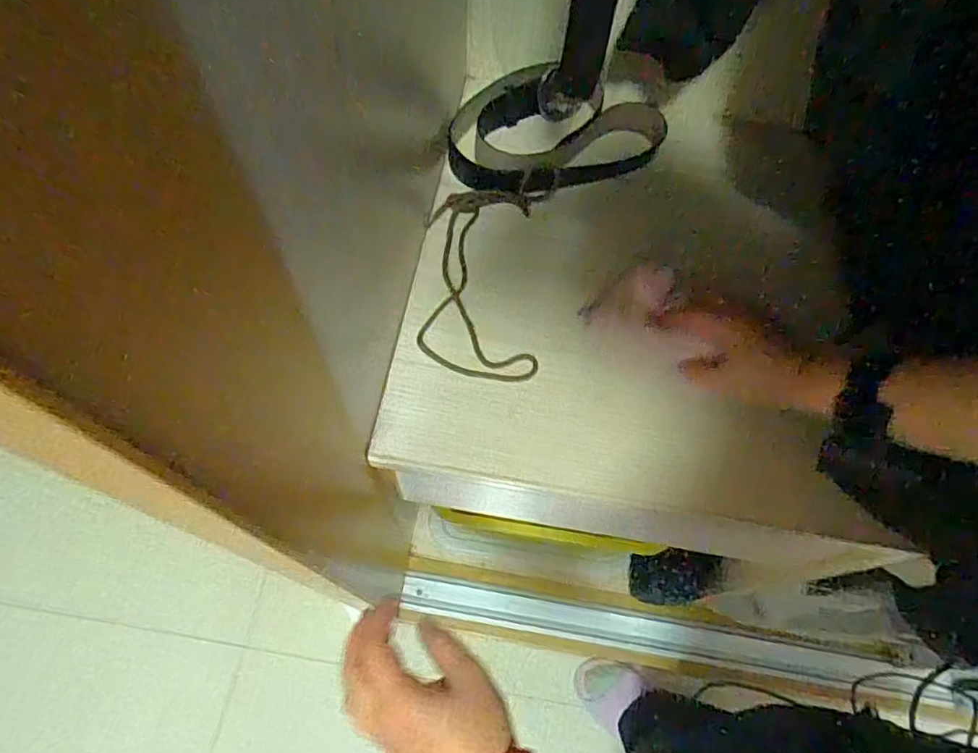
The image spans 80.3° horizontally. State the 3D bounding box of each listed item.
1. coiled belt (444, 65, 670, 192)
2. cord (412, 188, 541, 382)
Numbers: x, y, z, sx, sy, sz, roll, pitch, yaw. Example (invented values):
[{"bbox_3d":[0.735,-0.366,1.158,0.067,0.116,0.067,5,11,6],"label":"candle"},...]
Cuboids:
[{"bbox_3d":[0.073,-0.279,0.646,0.244,0.038,0.149,-16,67,-11],"label":"coiled belt"},{"bbox_3d":[-0.011,-0.096,0.575,0.106,0.018,0.216,0,64,-1],"label":"cord"}]

